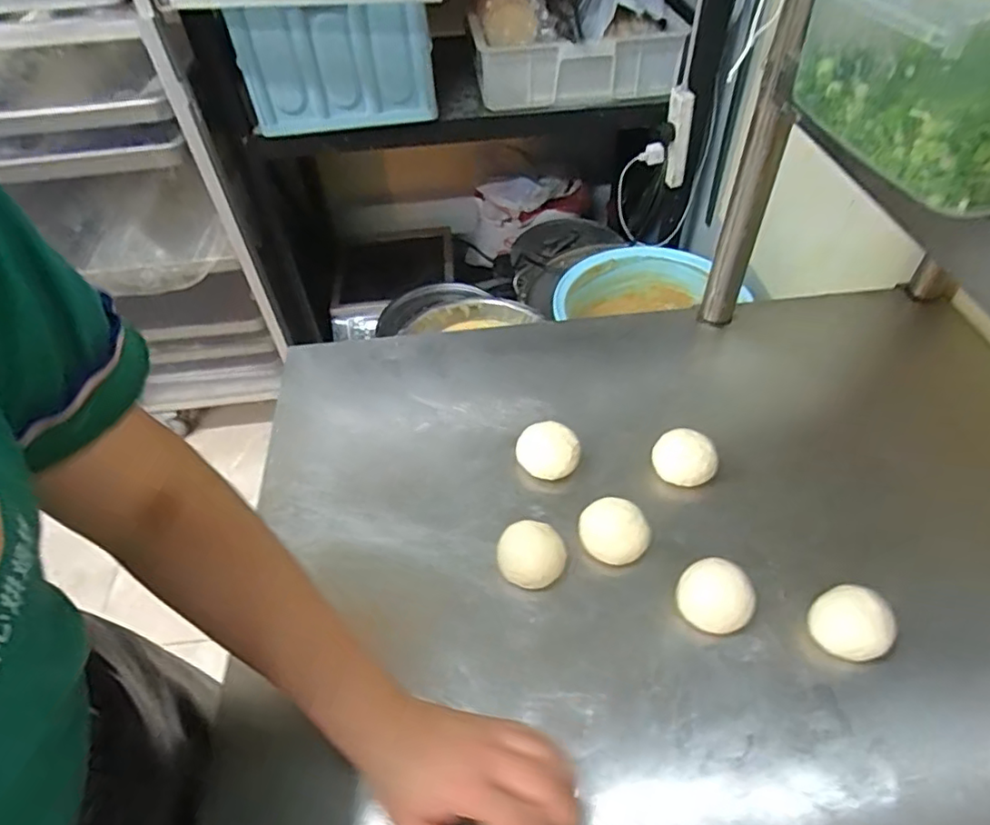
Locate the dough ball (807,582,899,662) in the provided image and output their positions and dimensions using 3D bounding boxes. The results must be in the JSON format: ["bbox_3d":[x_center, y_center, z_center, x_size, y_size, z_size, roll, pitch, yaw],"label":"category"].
[{"bbox_3d":[0.270,0.162,0.453,0.045,0.043,0.052,-26,54,-19],"label":"dough ball"}]

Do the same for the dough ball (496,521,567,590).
[{"bbox_3d":[0.031,0.123,0.511,0.056,0.034,0.052,-1,50,1],"label":"dough ball"}]

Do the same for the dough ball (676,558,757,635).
[{"bbox_3d":[0.173,0.145,0.470,0.047,0.037,0.054,-28,55,-20],"label":"dough ball"}]

